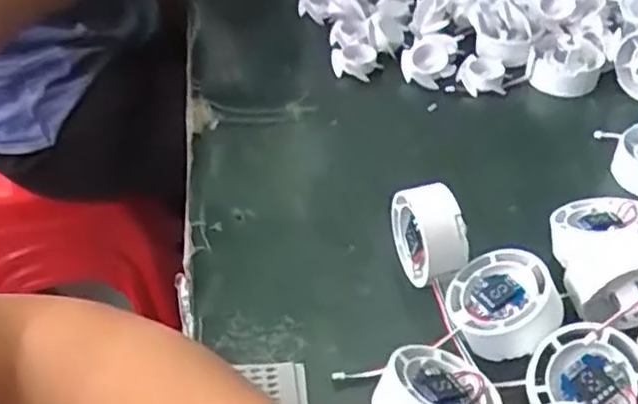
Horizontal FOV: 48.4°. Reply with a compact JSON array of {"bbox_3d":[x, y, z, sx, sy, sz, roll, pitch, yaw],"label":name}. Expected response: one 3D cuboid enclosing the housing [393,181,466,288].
[{"bbox_3d":[0.062,0.021,0.399,0.026,0.057,0.051,-15,45,-13],"label":"housing"}]

